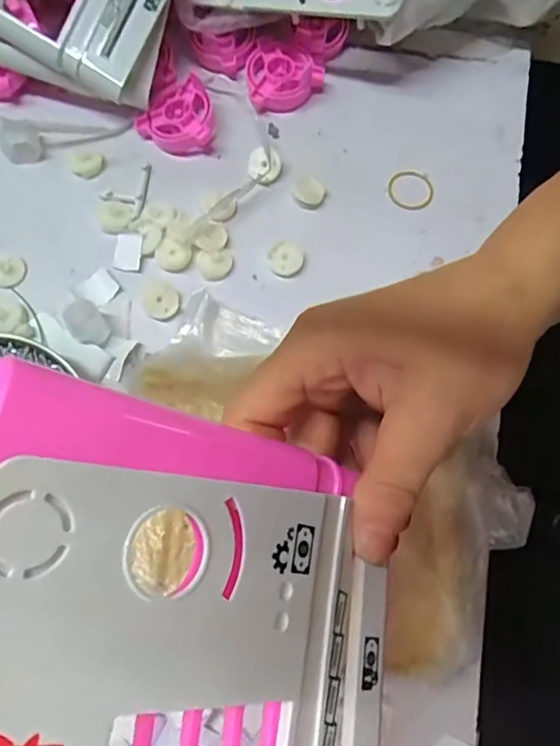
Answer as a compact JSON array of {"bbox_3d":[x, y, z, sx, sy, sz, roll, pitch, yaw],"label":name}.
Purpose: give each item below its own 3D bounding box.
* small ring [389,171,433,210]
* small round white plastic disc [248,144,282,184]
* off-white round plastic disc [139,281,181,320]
[{"bbox_3d":[0.090,-0.127,0.363,0.030,0.004,0.030,9,74,2],"label":"small ring"},{"bbox_3d":[-0.010,-0.143,0.362,0.022,0.013,0.023,0,74,-1],"label":"small round white plastic disc"},{"bbox_3d":[-0.077,-0.047,0.338,0.023,0.004,0.026,-16,75,-5],"label":"off-white round plastic disc"}]

